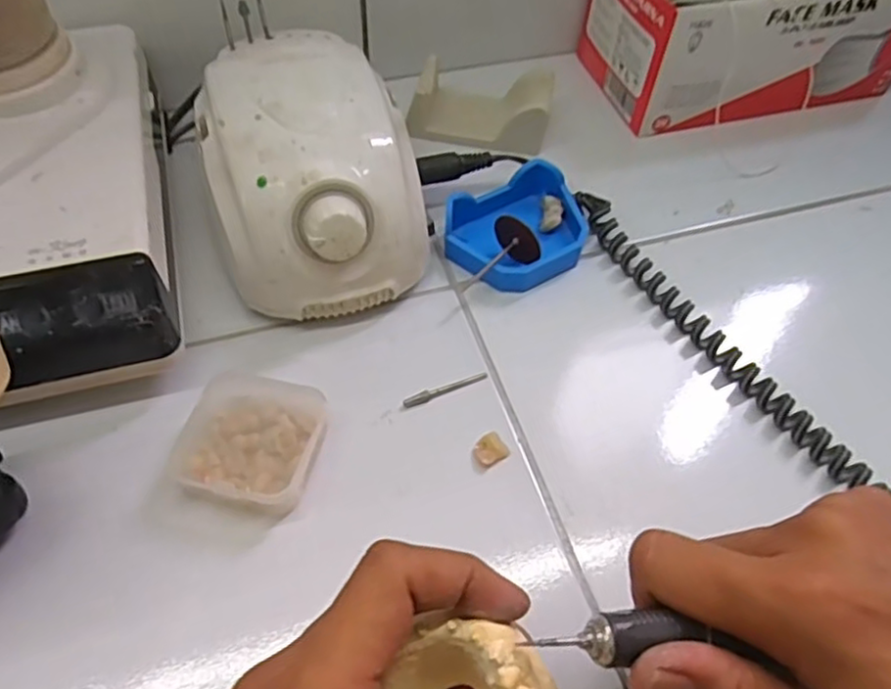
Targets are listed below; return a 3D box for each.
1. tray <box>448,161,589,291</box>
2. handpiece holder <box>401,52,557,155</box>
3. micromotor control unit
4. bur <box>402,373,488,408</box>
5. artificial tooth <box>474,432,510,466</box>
[{"bbox_3d":[0.042,-0.063,0.375,0.079,0.025,0.063,-25,60,-19],"label":"tray"},{"bbox_3d":[0.024,-0.156,0.435,0.086,0.029,0.053,11,55,4],"label":"handpiece holder"},{"bbox_3d":[-0.066,-0.089,0.349,0.107,0.079,0.139,-17,58,-14],"label":"micromotor control unit"},{"bbox_3d":[0.000,0.021,0.325,0.043,0.004,0.004,-19,58,-16],"label":"bur"},{"bbox_3d":[0.021,0.048,0.306,0.015,0.007,0.013,-27,61,-20],"label":"artificial tooth"}]

